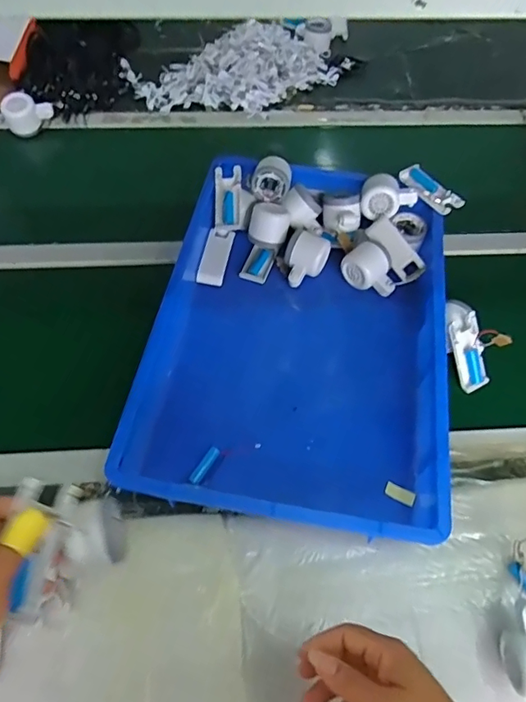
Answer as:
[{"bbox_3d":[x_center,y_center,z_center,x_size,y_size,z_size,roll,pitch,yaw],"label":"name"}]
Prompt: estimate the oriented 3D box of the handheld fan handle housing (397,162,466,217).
[{"bbox_3d":[0.257,-0.252,0.771,0.046,0.016,0.108,-31,64,-19],"label":"handheld fan handle housing"}]

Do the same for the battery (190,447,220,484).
[{"bbox_3d":[-0.070,0.137,0.596,0.013,0.011,0.051,27,61,14],"label":"battery"}]

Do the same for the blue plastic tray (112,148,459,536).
[{"bbox_3d":[0.053,-0.035,0.675,0.367,0.074,0.519,9,60,4],"label":"blue plastic tray"}]

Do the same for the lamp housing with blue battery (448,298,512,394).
[{"bbox_3d":[0.282,-0.009,0.667,0.070,0.056,0.120,-26,102,-1],"label":"lamp housing with blue battery"}]

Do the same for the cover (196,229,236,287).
[{"bbox_3d":[-0.073,-0.143,0.763,0.038,0.015,0.104,10,58,4],"label":"cover"}]

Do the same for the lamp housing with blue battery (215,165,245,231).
[{"bbox_3d":[-0.053,-0.235,0.771,0.042,0.017,0.105,-2,79,-2],"label":"lamp housing with blue battery"}]

